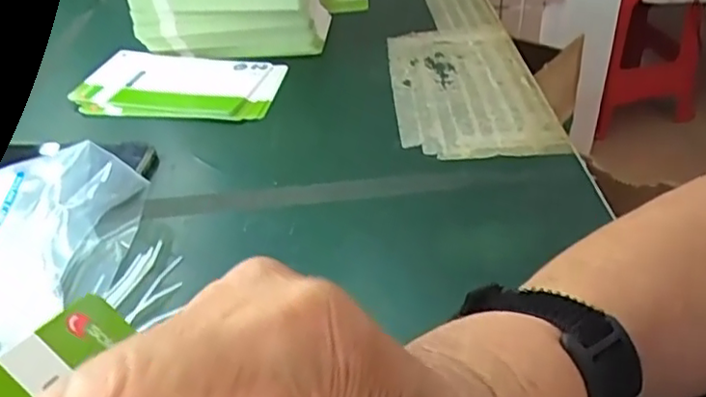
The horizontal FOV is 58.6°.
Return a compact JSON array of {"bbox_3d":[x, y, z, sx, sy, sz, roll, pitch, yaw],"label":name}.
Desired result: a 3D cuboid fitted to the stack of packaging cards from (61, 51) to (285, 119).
[{"bbox_3d":[-0.176,-0.113,0.624,0.206,0.013,0.112,6,39,12],"label":"stack of packaging cards"}]

